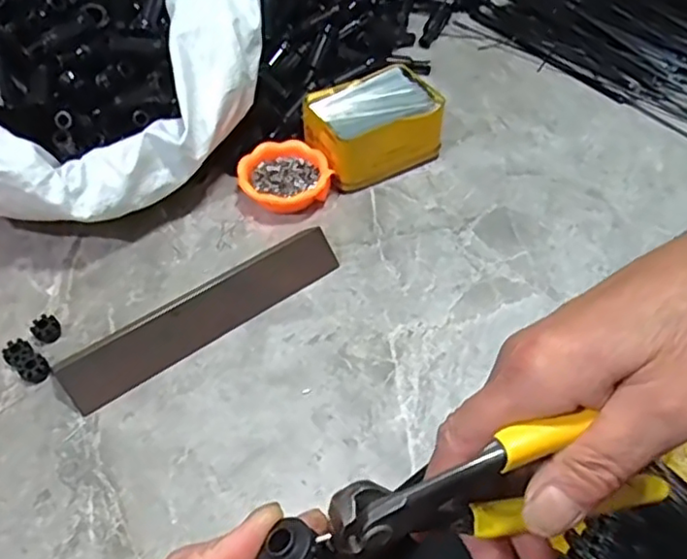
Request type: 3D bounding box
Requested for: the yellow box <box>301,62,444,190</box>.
[{"bbox_3d":[0.026,-0.136,0.581,0.111,0.058,0.086,-23,53,-18],"label":"yellow box"}]

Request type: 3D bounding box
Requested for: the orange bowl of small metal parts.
[{"bbox_3d":[-0.050,-0.086,0.559,0.076,0.029,0.073,0,51,0],"label":"orange bowl of small metal parts"}]

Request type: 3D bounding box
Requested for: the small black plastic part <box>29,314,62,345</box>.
[{"bbox_3d":[-0.214,0.036,0.466,0.019,0.015,0.014,-31,57,-23],"label":"small black plastic part"}]

